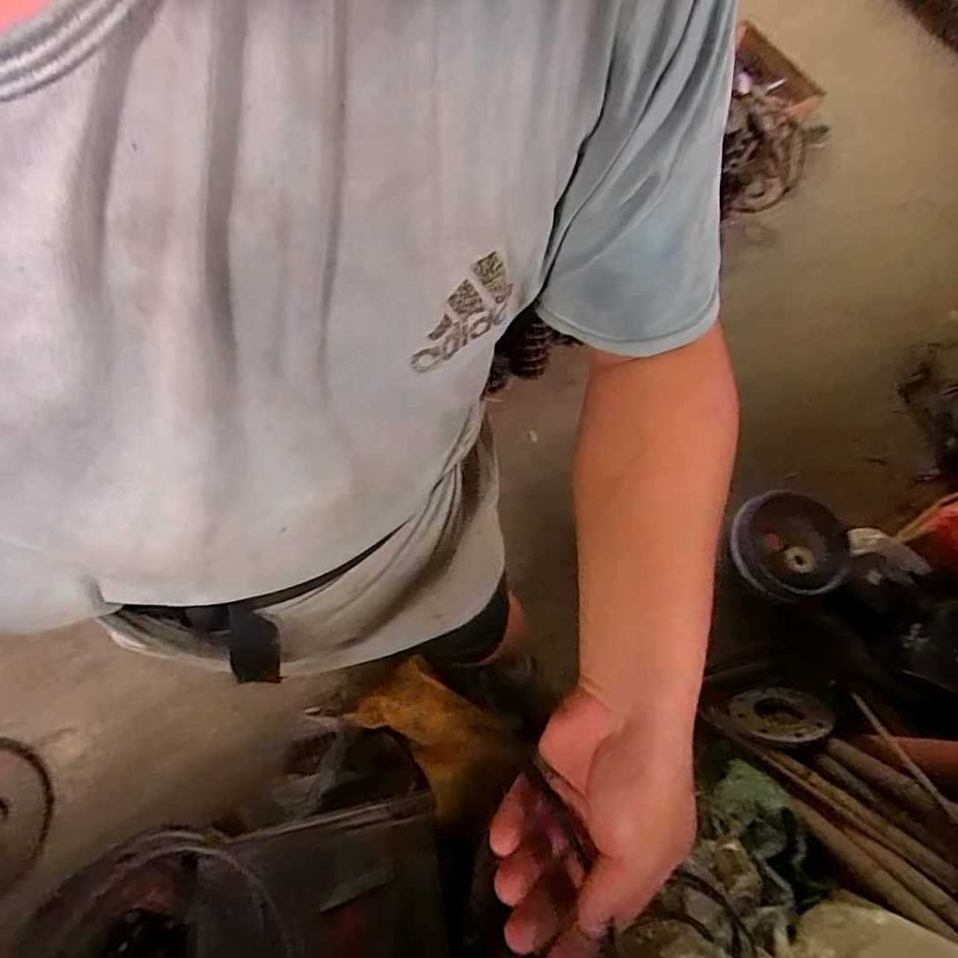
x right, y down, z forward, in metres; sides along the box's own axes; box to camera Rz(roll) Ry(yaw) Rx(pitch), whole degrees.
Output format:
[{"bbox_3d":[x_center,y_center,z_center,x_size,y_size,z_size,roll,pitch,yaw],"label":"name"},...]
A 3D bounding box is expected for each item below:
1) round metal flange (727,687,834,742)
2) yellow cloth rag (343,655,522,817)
[{"bbox_3d":[0.719,0.562,1.411,0.219,0.165,0.019,-20,108,29],"label":"round metal flange"},{"bbox_3d":[-0.097,0.547,1.288,0.329,0.087,0.214,40,73,12],"label":"yellow cloth rag"}]

